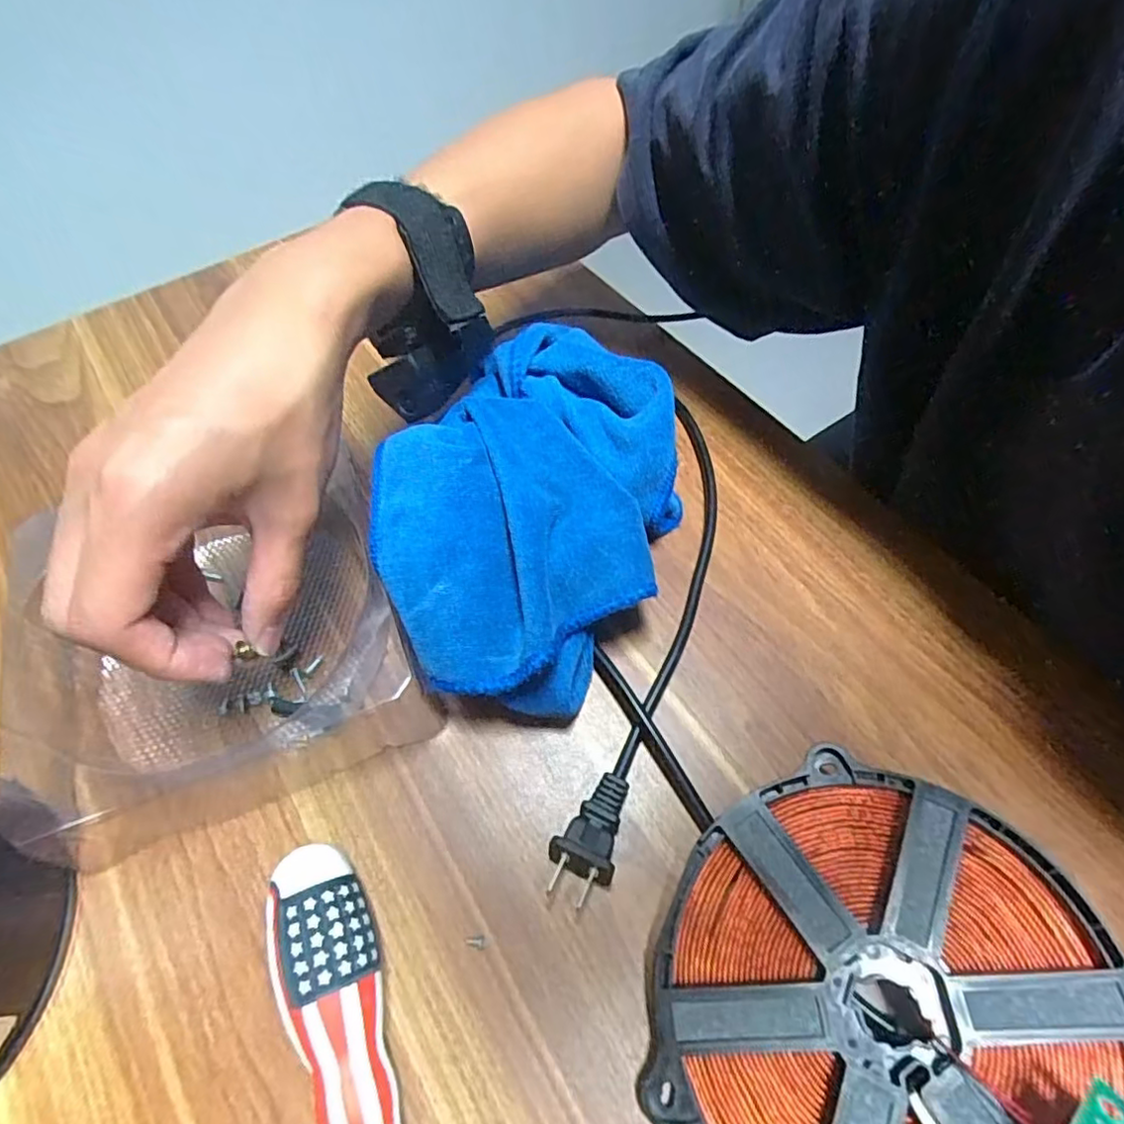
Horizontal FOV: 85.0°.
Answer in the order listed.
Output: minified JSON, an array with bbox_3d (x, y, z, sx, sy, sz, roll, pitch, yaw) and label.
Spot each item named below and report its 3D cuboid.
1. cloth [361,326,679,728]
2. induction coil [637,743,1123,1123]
[{"bbox_3d":[-0.012,-0.029,0.307,0.123,0.083,0.196,16,60,12],"label":"cloth"},{"bbox_3d":[0.115,0.159,0.221,0.152,0.029,0.151,-1,58,2],"label":"induction coil"}]

